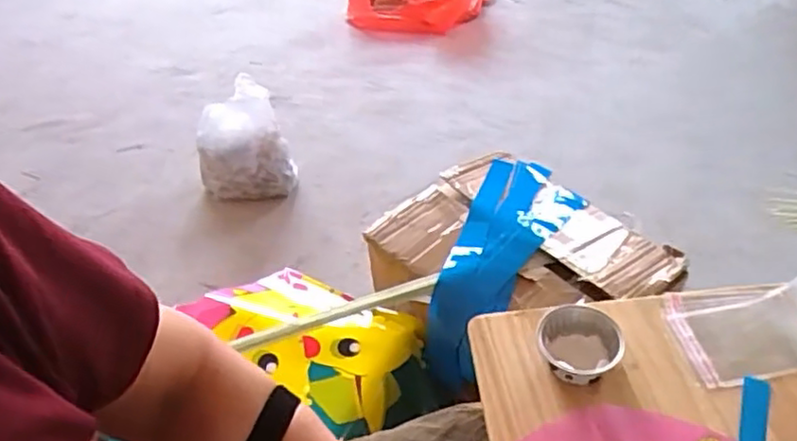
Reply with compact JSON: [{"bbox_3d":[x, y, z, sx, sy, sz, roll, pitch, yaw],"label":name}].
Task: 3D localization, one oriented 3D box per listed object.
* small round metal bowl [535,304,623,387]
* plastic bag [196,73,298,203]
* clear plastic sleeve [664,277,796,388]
[{"bbox_3d":[0.182,0.126,0.674,0.080,0.033,0.076,-3,44,3],"label":"small round metal bowl"},{"bbox_3d":[-0.397,-0.185,1.692,0.228,0.262,0.200,-18,44,-11],"label":"plastic bag"},{"bbox_3d":[0.421,0.081,0.681,0.267,0.071,0.120,-26,44,9],"label":"clear plastic sleeve"}]

